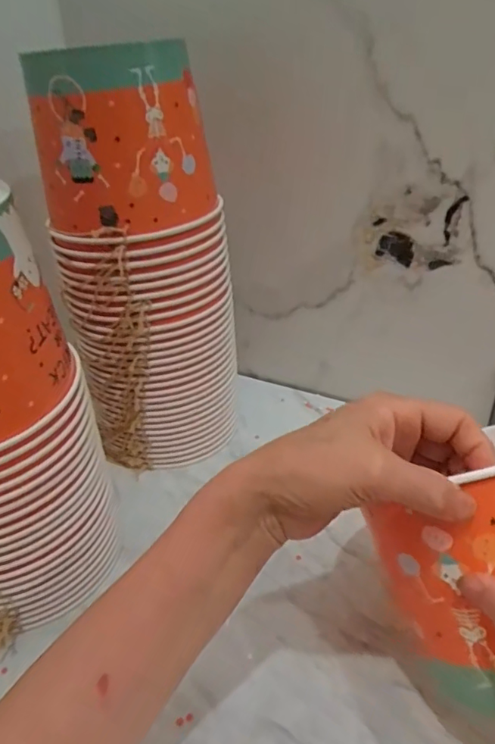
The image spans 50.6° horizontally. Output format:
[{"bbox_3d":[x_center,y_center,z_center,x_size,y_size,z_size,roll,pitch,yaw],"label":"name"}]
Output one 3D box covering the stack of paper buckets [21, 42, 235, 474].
[{"bbox_3d":[-0.095,-0.081,0.498,0.115,0.377,0.132,20,40,31],"label":"stack of paper buckets"}]

